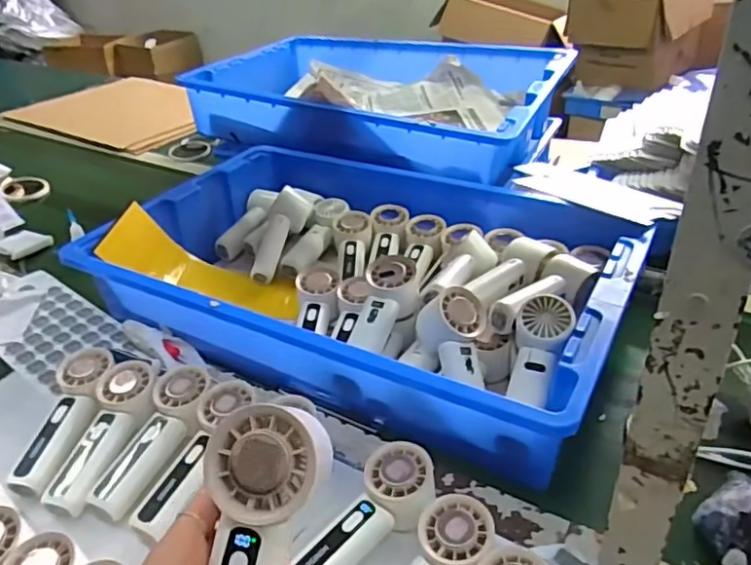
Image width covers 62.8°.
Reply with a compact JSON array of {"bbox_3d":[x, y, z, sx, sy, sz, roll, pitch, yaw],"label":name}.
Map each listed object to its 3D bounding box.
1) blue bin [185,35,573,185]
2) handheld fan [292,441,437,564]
[{"bbox_3d":[0.005,-0.376,1.270,0.701,0.140,0.488,15,36,25],"label":"blue bin"},{"bbox_3d":[-0.014,0.190,0.493,0.056,0.050,0.151,26,43,37],"label":"handheld fan"}]

